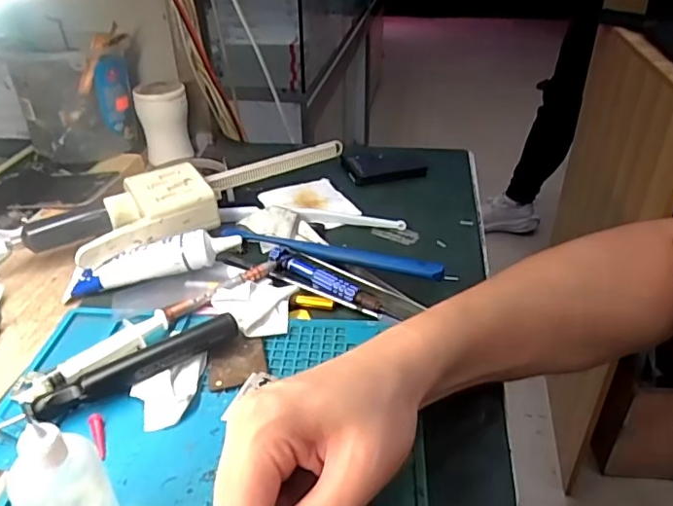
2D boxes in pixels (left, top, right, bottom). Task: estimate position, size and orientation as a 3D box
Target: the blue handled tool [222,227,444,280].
[{"bbox_3d":[-0.008,-0.001,0.442,0.186,0.019,0.015,13,36,18],"label":"blue handled tool"}]

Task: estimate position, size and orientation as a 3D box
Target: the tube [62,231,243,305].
[{"bbox_3d":[-0.141,0.004,0.427,0.129,0.028,0.025,-6,35,-10],"label":"tube"}]

